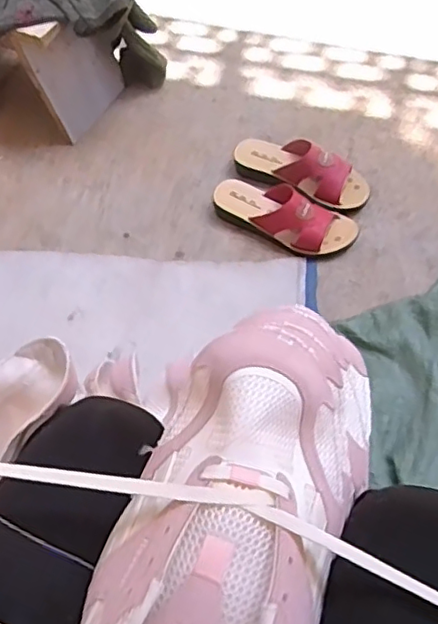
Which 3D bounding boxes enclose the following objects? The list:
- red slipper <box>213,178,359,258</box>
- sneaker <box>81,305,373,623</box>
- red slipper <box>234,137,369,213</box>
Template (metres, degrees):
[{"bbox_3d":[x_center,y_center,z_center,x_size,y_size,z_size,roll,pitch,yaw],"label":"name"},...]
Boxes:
[{"bbox_3d":[0.099,-0.157,0.938,0.228,0.085,0.085,27,67,16],"label":"red slipper"},{"bbox_3d":[0.016,0.111,0.358,0.126,0.092,0.287,20,68,14],"label":"sneaker"},{"bbox_3d":[0.134,-0.236,0.985,0.228,0.086,0.087,27,67,16],"label":"red slipper"}]

